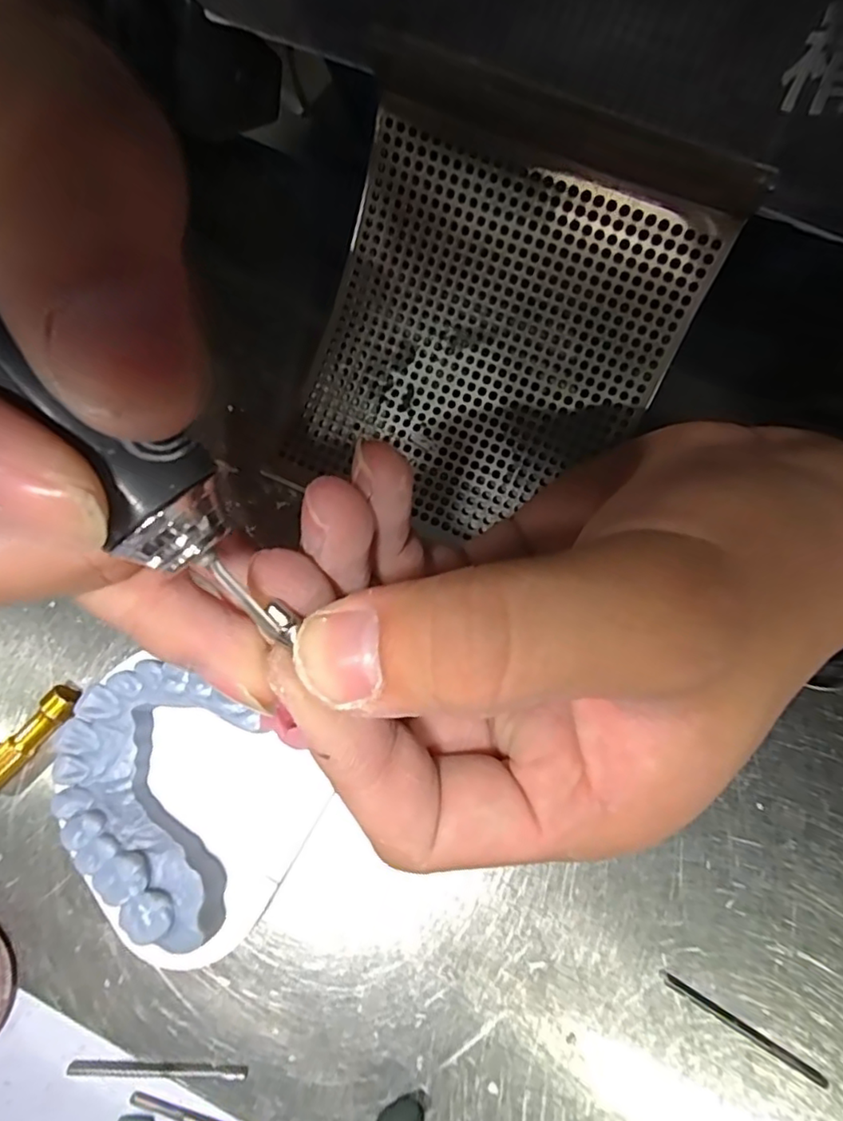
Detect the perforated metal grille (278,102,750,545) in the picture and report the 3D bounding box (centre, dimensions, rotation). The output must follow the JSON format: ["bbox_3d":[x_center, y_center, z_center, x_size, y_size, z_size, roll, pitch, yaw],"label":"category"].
[{"bbox_3d":[0.016,-0.059,0.175,0.095,0.009,0.102,26,109,6],"label":"perforated metal grille"}]

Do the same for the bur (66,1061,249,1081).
[{"bbox_3d":[-0.065,0.126,0.148,0.043,0.004,0.004,1,75,-1],"label":"bur"}]

